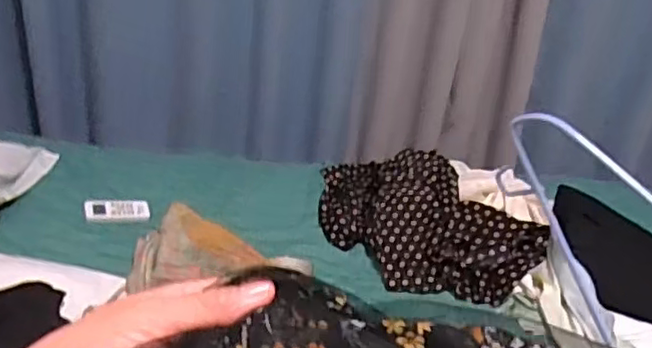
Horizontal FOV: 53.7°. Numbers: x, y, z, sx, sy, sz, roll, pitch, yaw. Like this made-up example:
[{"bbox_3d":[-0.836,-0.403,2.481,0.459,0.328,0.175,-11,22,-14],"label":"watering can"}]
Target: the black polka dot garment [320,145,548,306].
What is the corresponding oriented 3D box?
[{"bbox_3d":[0.181,0.084,1.361,0.320,0.094,0.513,-16,40,-30],"label":"black polka dot garment"}]

